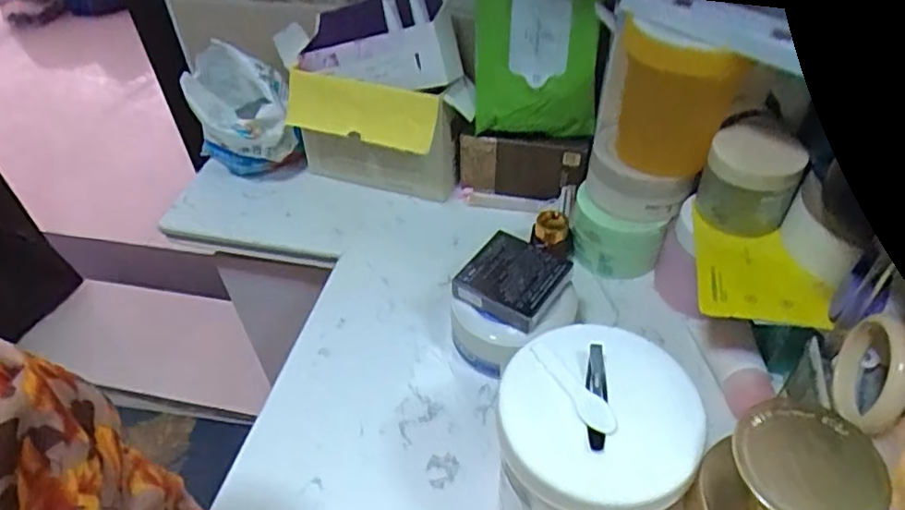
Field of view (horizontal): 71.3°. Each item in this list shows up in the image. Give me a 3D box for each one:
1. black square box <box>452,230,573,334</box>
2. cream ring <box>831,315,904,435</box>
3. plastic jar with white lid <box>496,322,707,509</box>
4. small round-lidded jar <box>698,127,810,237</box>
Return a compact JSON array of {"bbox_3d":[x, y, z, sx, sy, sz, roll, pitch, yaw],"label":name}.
[{"bbox_3d":[0.048,0.017,0.503,0.073,0.018,0.073,26,51,28],"label":"black square box"},{"bbox_3d":[0.263,0.072,0.393,0.023,0.068,0.081,13,46,17],"label":"cream ring"},{"bbox_3d":[0.081,0.128,0.378,0.101,0.152,0.100,-2,44,2],"label":"plastic jar with white lid"},{"bbox_3d":[0.236,-0.059,0.500,0.067,0.062,0.072,-2,44,2],"label":"small round-lidded jar"}]

